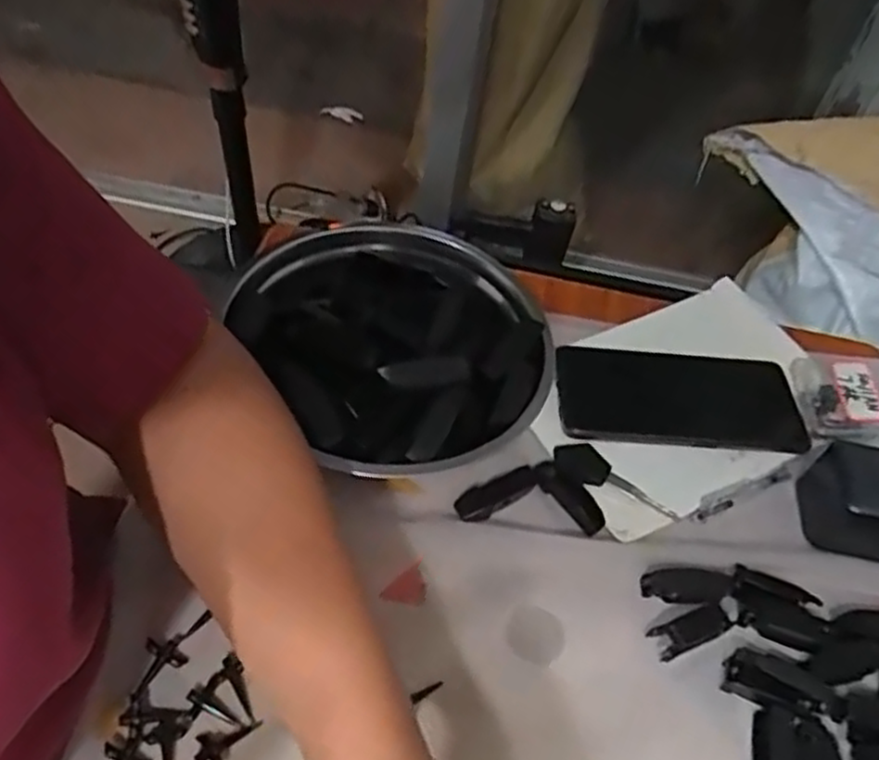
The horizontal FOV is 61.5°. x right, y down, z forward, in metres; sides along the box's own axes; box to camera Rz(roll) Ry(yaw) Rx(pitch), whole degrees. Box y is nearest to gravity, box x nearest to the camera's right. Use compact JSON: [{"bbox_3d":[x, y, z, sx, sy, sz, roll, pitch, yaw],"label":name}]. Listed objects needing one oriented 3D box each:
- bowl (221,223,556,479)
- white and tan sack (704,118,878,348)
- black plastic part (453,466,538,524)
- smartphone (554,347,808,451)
[{"bbox_3d":[-0.024,-0.018,0.476,0.182,0.080,0.194,4,49,-5],"label":"bowl"},{"bbox_3d":[0.618,-0.198,1.107,0.495,0.279,0.135,40,55,24],"label":"white and tan sack"},{"bbox_3d":[0.035,0.068,0.449,0.055,0.007,0.017,-20,55,-24],"label":"black plastic part"},{"bbox_3d":[0.167,0.014,0.515,0.165,0.015,0.078,5,49,-4],"label":"smartphone"}]

